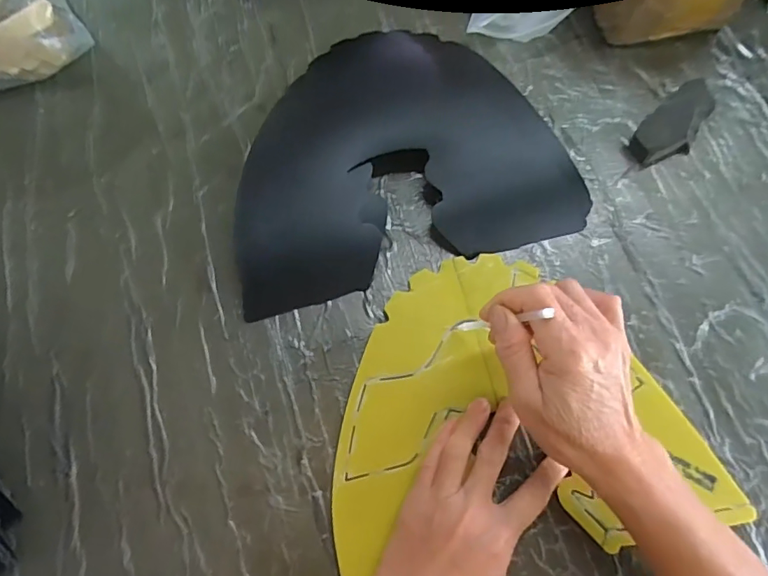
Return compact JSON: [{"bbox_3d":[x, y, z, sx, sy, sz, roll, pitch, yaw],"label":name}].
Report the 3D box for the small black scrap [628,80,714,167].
[{"bbox_3d":[0.240,-0.134,0.411,0.081,0.019,0.040,-40,76,-9],"label":"small black scrap"}]

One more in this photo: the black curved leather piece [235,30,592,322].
[{"bbox_3d":[0.004,-0.119,0.410,0.274,0.029,0.221,-14,73,-2],"label":"black curved leather piece"}]

